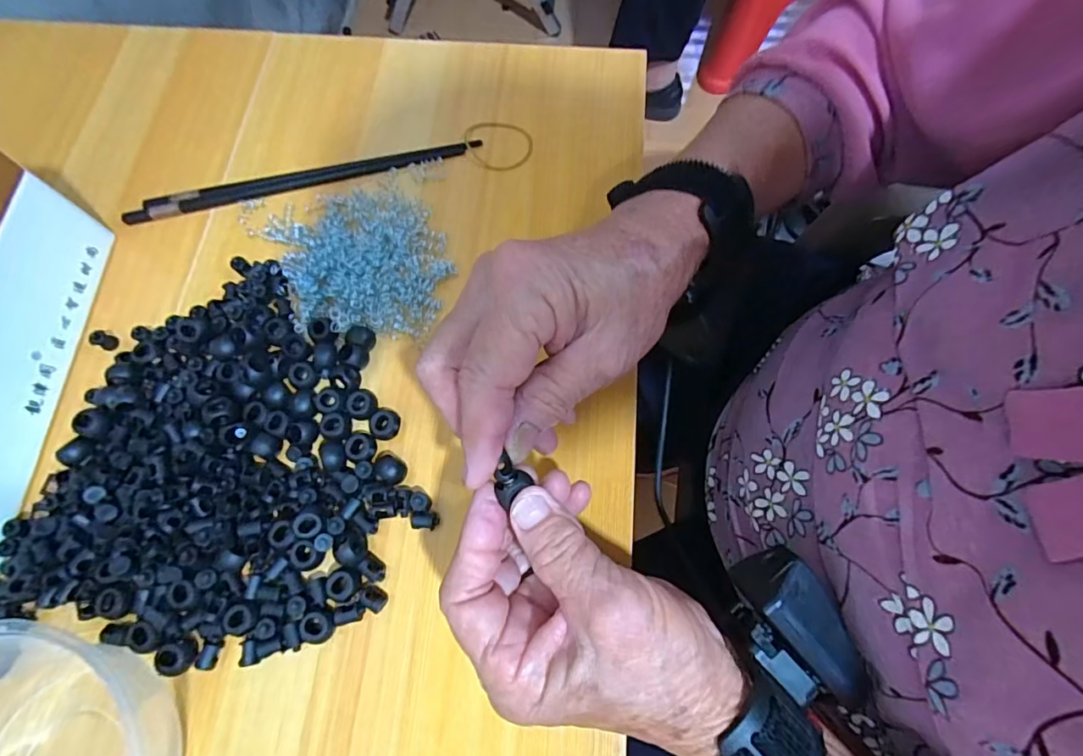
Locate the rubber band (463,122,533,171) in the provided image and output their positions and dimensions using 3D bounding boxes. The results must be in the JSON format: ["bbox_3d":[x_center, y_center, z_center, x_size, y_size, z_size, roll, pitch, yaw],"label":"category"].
[{"bbox_3d":[-0.033,-0.170,0.365,0.052,0.004,0.042,14,72,5],"label":"rubber band"}]

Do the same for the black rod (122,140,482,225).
[{"bbox_3d":[-0.166,-0.142,0.354,0.244,0.006,0.014,-13,71,-4],"label":"black rod"}]

